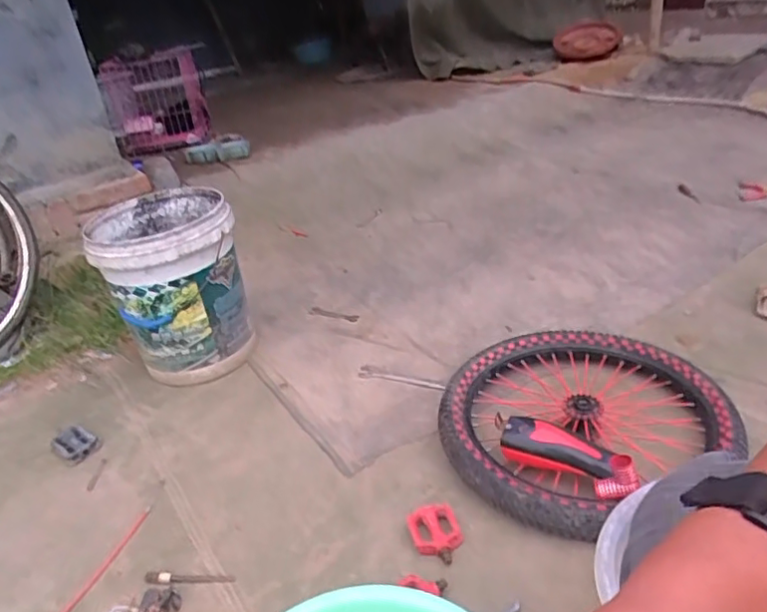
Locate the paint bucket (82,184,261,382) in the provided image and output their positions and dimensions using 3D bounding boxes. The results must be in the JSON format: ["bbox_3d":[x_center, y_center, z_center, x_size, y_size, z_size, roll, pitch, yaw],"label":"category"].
[{"bbox_3d":[-0.483,-0.042,1.431,0.282,0.372,0.301,-17,30,-18],"label":"paint bucket"}]

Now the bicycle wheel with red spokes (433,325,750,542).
[{"bbox_3d":[0.331,0.198,1.083,0.452,0.102,0.427,-6,29,4],"label":"bicycle wheel with red spokes"}]

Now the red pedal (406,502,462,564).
[{"bbox_3d":[0.080,0.344,0.925,0.071,0.022,0.094,-13,29,-11],"label":"red pedal"}]

